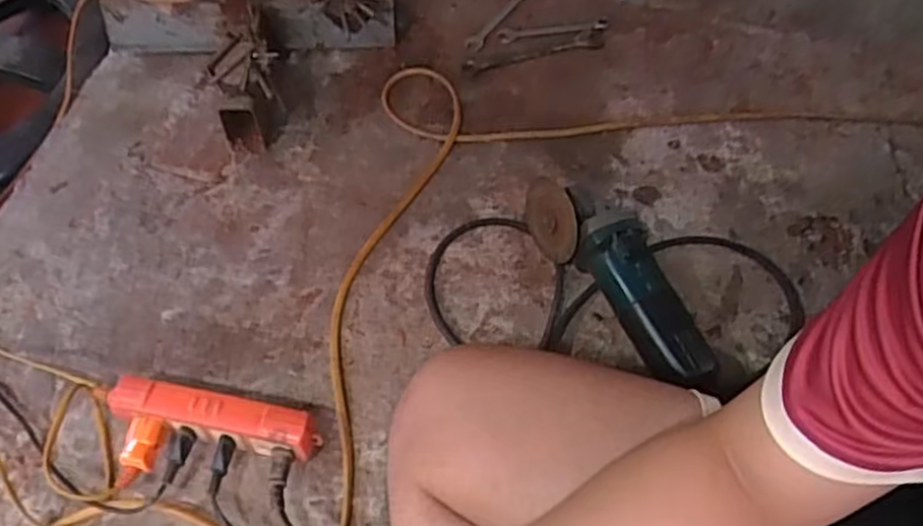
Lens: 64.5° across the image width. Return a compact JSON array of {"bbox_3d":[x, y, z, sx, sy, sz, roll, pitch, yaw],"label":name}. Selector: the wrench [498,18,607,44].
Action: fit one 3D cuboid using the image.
[{"bbox_3d":[0.127,-0.322,1.014,0.154,0.018,0.021,-6,62,-6],"label":"wrench"}]

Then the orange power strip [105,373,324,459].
[{"bbox_3d":[-0.239,0.154,0.716,0.203,0.063,0.042,9,58,7],"label":"orange power strip"}]

